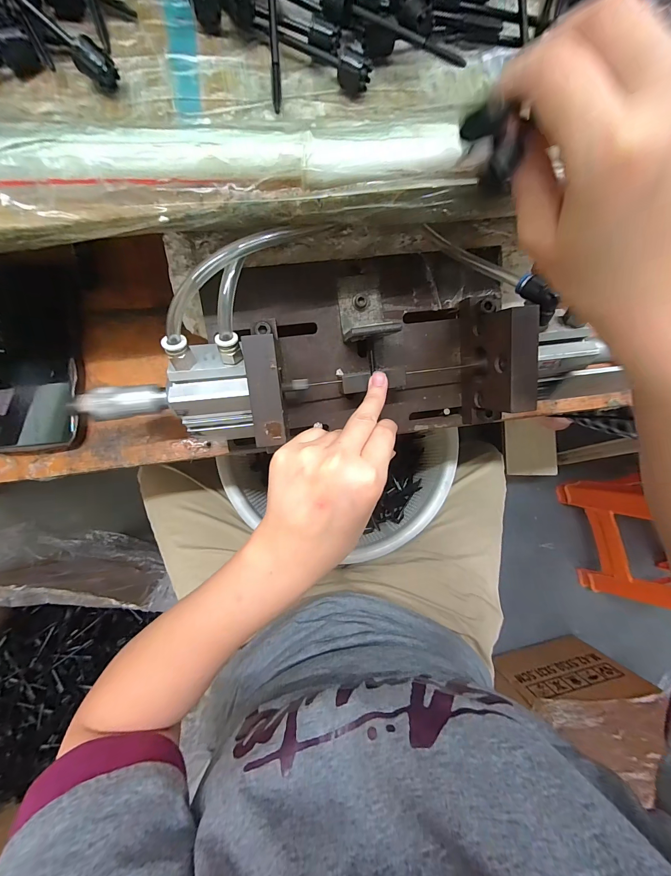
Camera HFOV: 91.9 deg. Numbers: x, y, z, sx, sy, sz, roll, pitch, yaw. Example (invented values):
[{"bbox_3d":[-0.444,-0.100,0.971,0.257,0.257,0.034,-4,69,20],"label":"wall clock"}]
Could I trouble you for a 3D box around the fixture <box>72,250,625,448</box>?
[{"bbox_3d":[0.001,-0.070,0.244,0.344,0.093,0.136,-5,84,-8],"label":"fixture"}]

